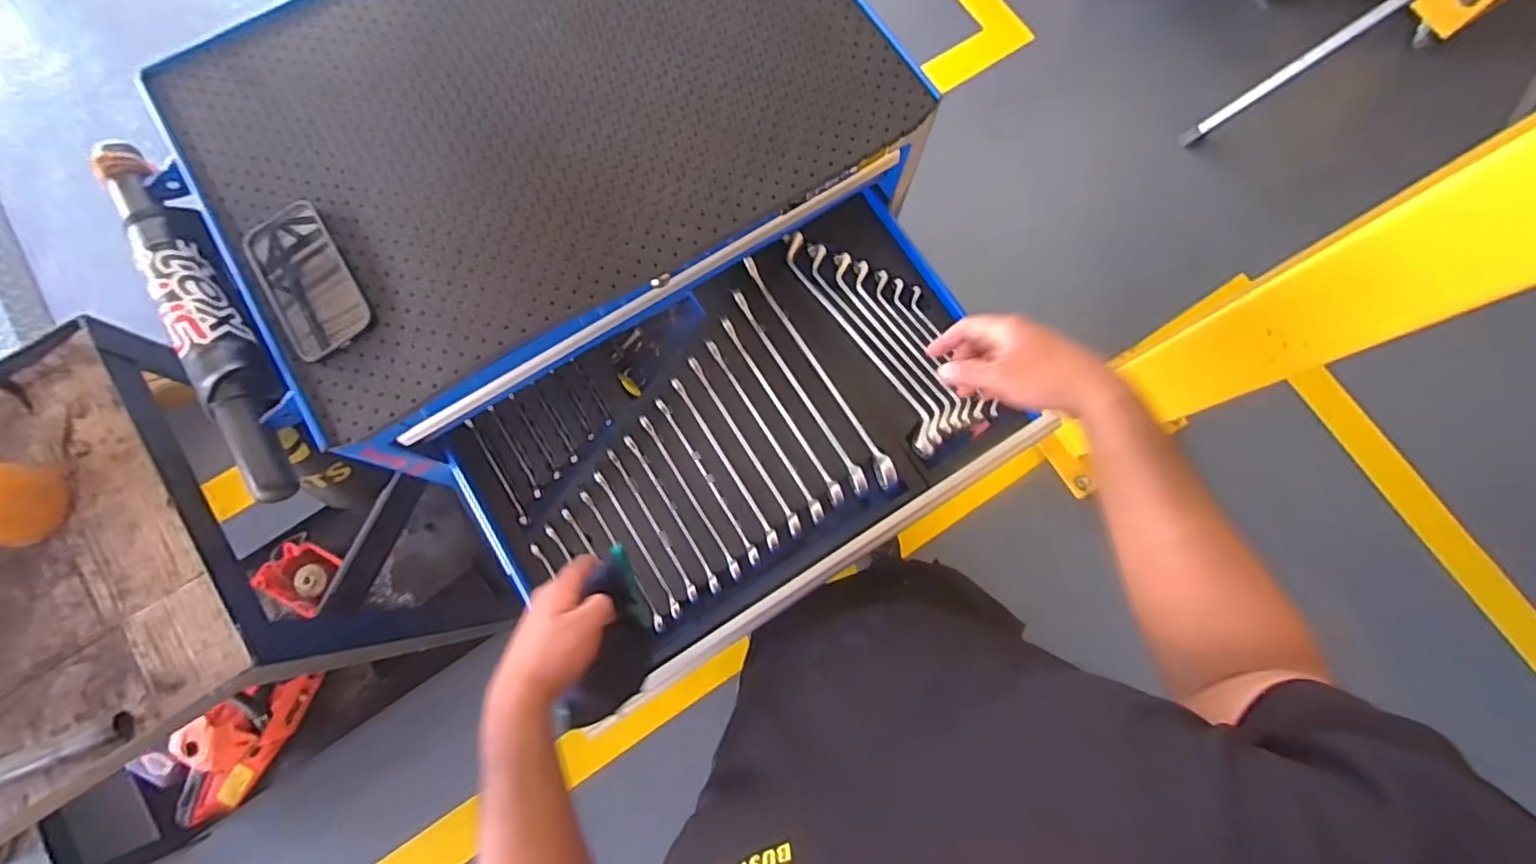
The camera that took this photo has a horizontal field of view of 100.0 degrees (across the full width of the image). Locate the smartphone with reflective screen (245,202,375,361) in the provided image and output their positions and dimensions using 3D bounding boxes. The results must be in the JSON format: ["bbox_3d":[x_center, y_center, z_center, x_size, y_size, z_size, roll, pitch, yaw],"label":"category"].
[{"bbox_3d":[-0.428,-0.144,0.599,0.077,0.012,0.156,-31,76,-7],"label":"smartphone with reflective screen"}]

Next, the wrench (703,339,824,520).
[{"bbox_3d":[-0.003,-0.004,0.734,0.015,0.024,0.242,-30,80,-6],"label":"wrench"}]

